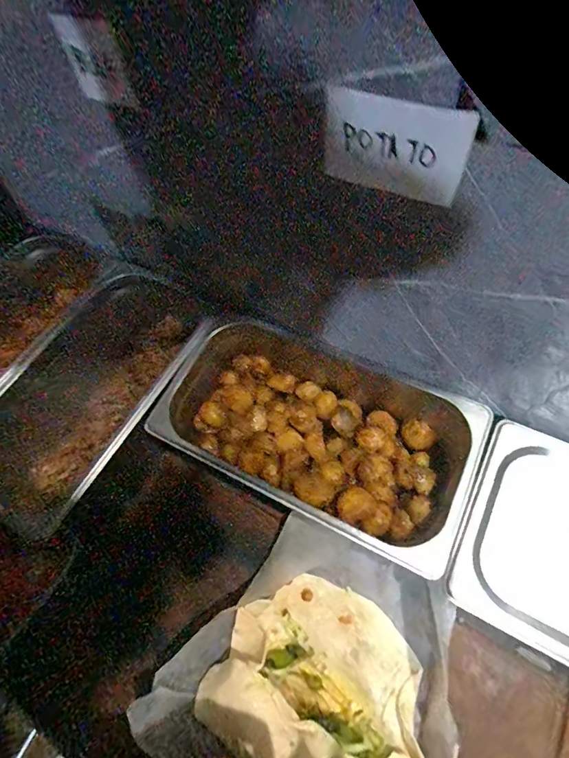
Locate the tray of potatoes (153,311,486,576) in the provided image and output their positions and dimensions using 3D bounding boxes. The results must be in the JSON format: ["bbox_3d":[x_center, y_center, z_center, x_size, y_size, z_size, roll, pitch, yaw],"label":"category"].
[{"bbox_3d":[0.034,0.059,0.456,0.322,0.110,0.177,23,65,18],"label":"tray of potatoes"}]

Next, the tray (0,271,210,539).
[{"bbox_3d":[-0.224,0.034,0.504,0.175,0.136,0.317,29,67,20],"label":"tray"}]

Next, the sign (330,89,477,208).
[{"bbox_3d":[0.065,-0.140,0.244,0.087,0.056,0.009,22,65,17],"label":"sign"}]

